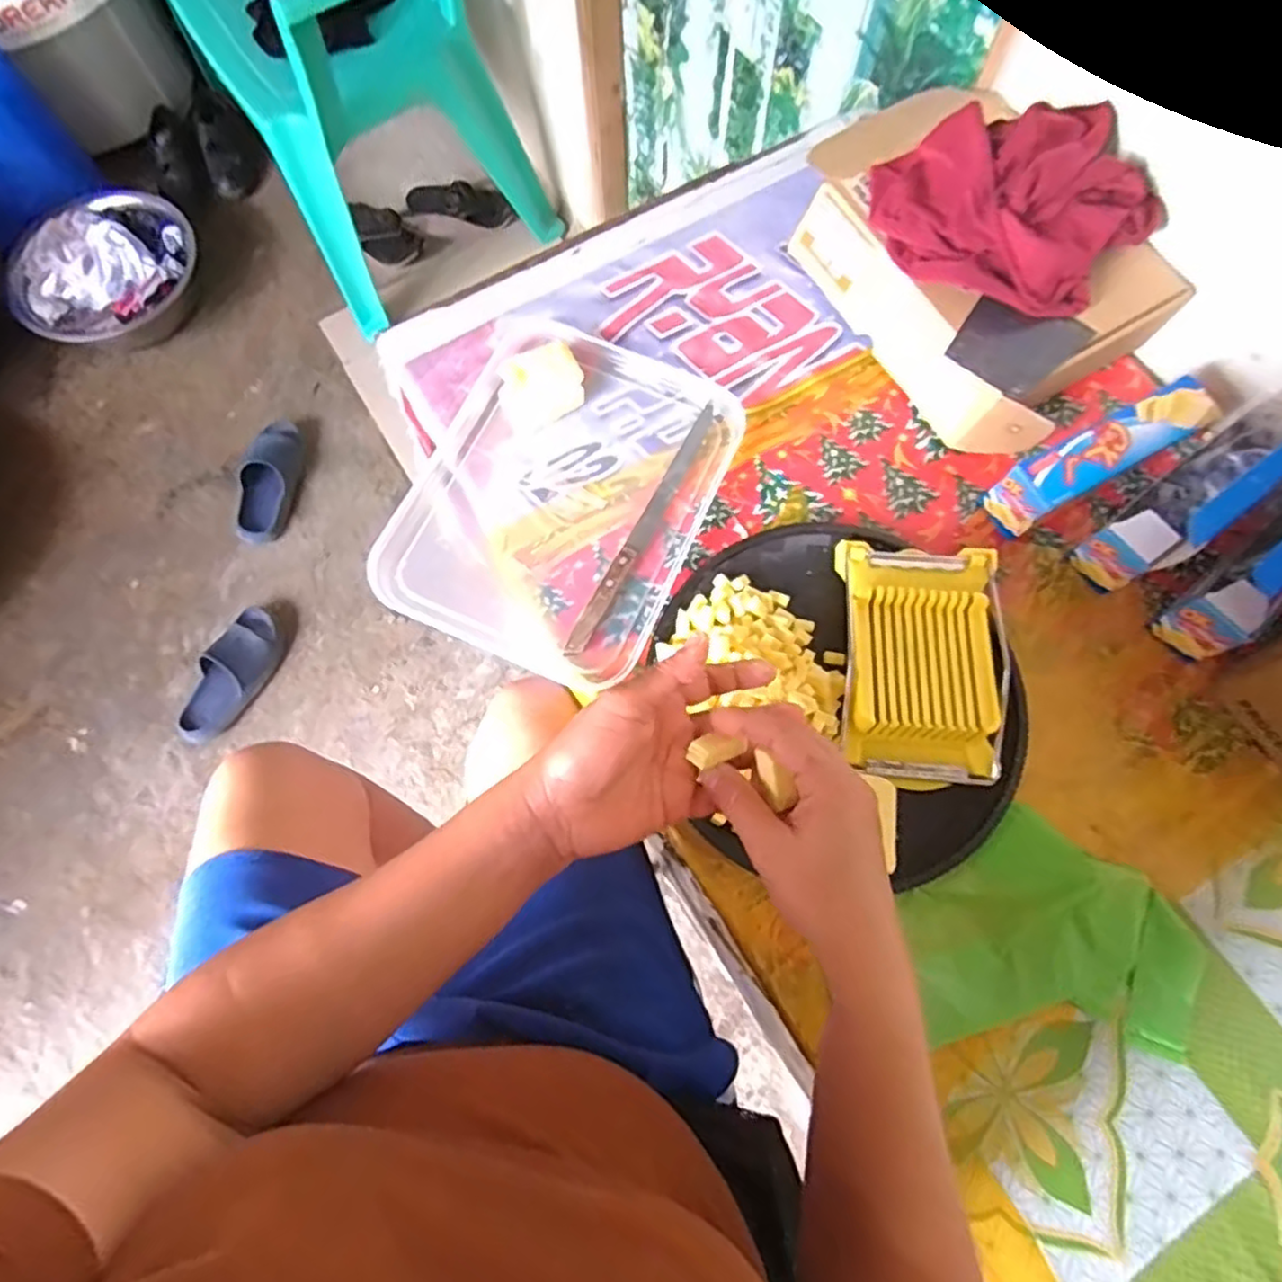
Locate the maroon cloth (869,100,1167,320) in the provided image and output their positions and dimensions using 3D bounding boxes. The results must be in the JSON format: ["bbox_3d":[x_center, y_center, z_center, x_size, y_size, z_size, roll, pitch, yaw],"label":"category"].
[{"bbox_3d":[0.316,-0.357,0.575,0.219,0.074,0.148,2,72,1],"label":"maroon cloth"}]

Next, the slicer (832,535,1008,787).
[{"bbox_3d":[0.220,0.016,0.552,0.118,0.044,0.192,6,72,2],"label":"slicer"}]

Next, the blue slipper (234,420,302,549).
[{"bbox_3d":[-0.781,-0.331,1.448,0.102,0.067,0.275,1,72,1],"label":"blue slipper"}]

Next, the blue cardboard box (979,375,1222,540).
[{"bbox_3d":[0.388,-0.154,0.590,0.174,0.076,0.047,-28,74,-8],"label":"blue cardboard box"}]

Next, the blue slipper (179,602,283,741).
[{"bbox_3d":[-0.774,0.067,1.313,0.100,0.059,0.262,24,74,8],"label":"blue slipper"}]

